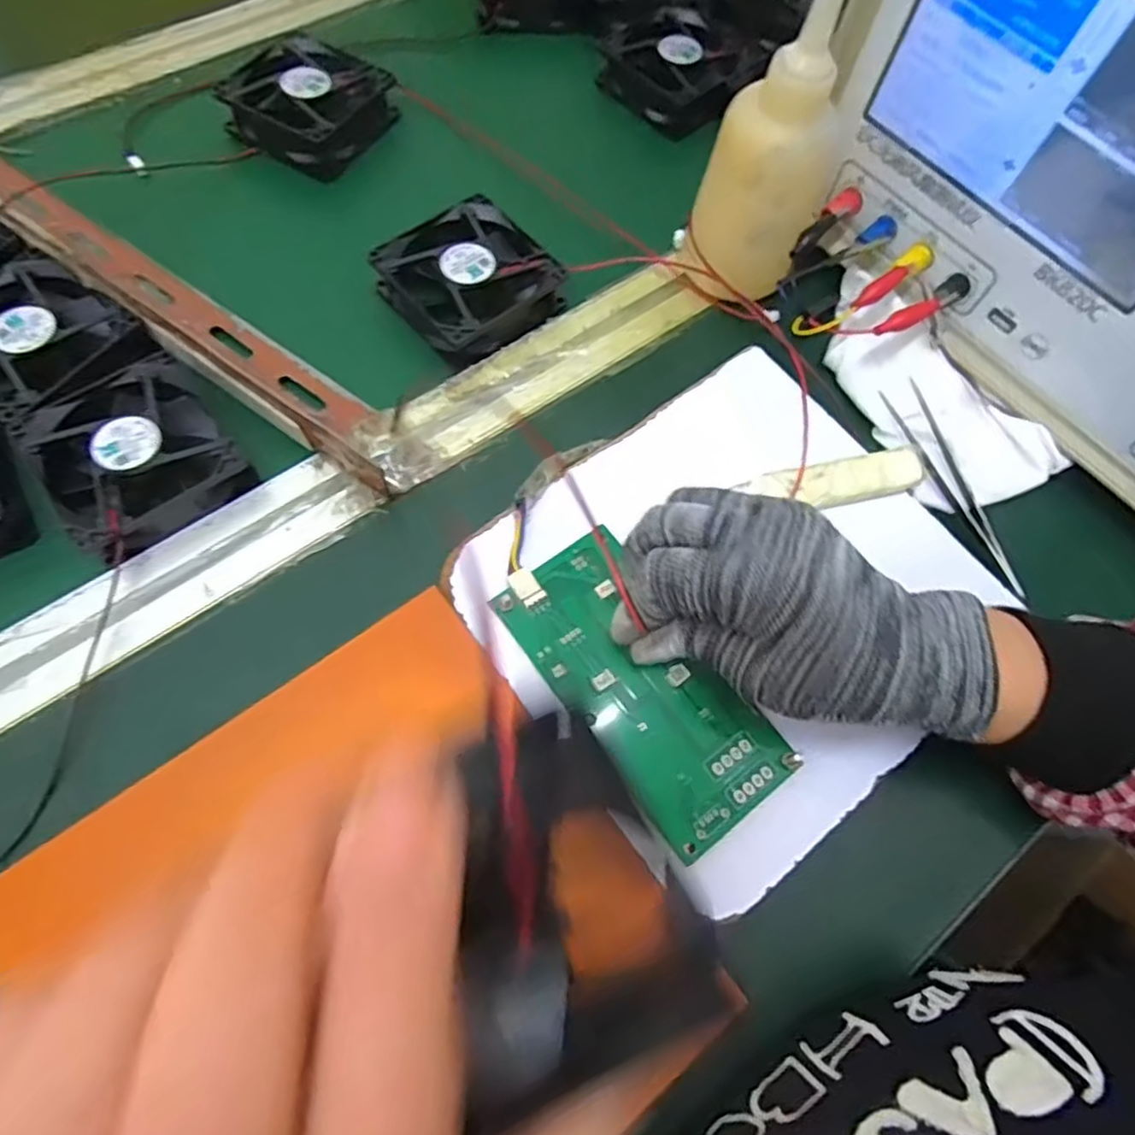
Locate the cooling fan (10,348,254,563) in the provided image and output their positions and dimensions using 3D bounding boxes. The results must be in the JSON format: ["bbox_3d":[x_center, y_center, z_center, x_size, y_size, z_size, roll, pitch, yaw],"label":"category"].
[{"bbox_3d":[-0.205,-0.054,0.327,0.078,0.028,0.085,-35,70,-17],"label":"cooling fan"}]

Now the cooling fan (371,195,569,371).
[{"bbox_3d":[-0.053,-0.158,0.382,0.082,0.028,0.086,-34,70,-16],"label":"cooling fan"}]

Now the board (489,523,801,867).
[{"bbox_3d":[0.031,0.049,0.292,0.064,0.009,0.133,-37,76,-17],"label":"board"}]

